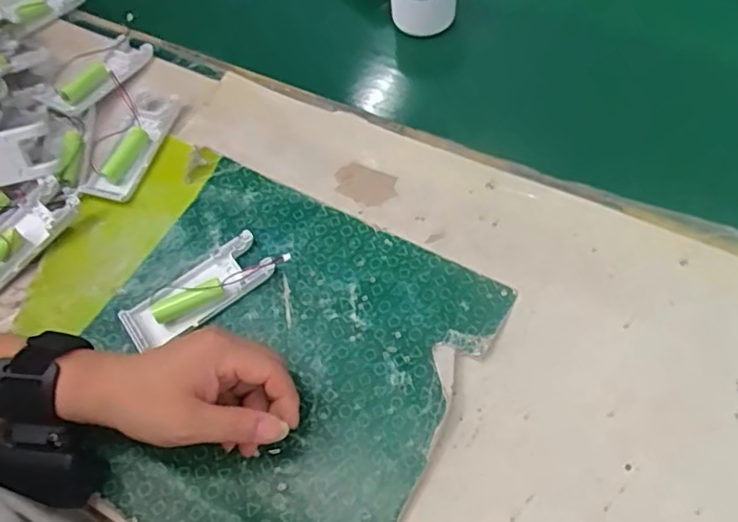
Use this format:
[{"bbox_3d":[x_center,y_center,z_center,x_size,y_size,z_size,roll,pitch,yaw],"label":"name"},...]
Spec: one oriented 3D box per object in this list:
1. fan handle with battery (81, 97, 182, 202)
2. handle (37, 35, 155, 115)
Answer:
[{"bbox_3d":[-0.188,-0.095,0.495,0.038,0.014,0.104,25,67,-1],"label":"fan handle with battery"},{"bbox_3d":[-0.236,-0.165,0.531,0.041,0.020,0.104,28,67,20],"label":"handle"}]

